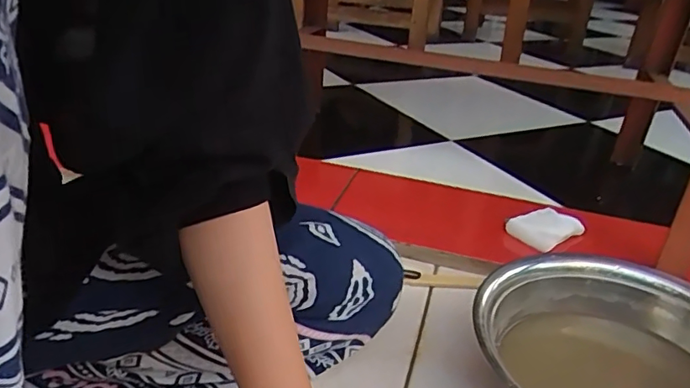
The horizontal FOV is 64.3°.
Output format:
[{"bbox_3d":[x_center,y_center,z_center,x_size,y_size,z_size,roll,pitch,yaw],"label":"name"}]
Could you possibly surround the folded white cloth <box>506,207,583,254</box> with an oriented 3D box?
[{"bbox_3d":[0.277,0.044,0.757,0.102,0.022,0.066,-14,31,-32],"label":"folded white cloth"}]

